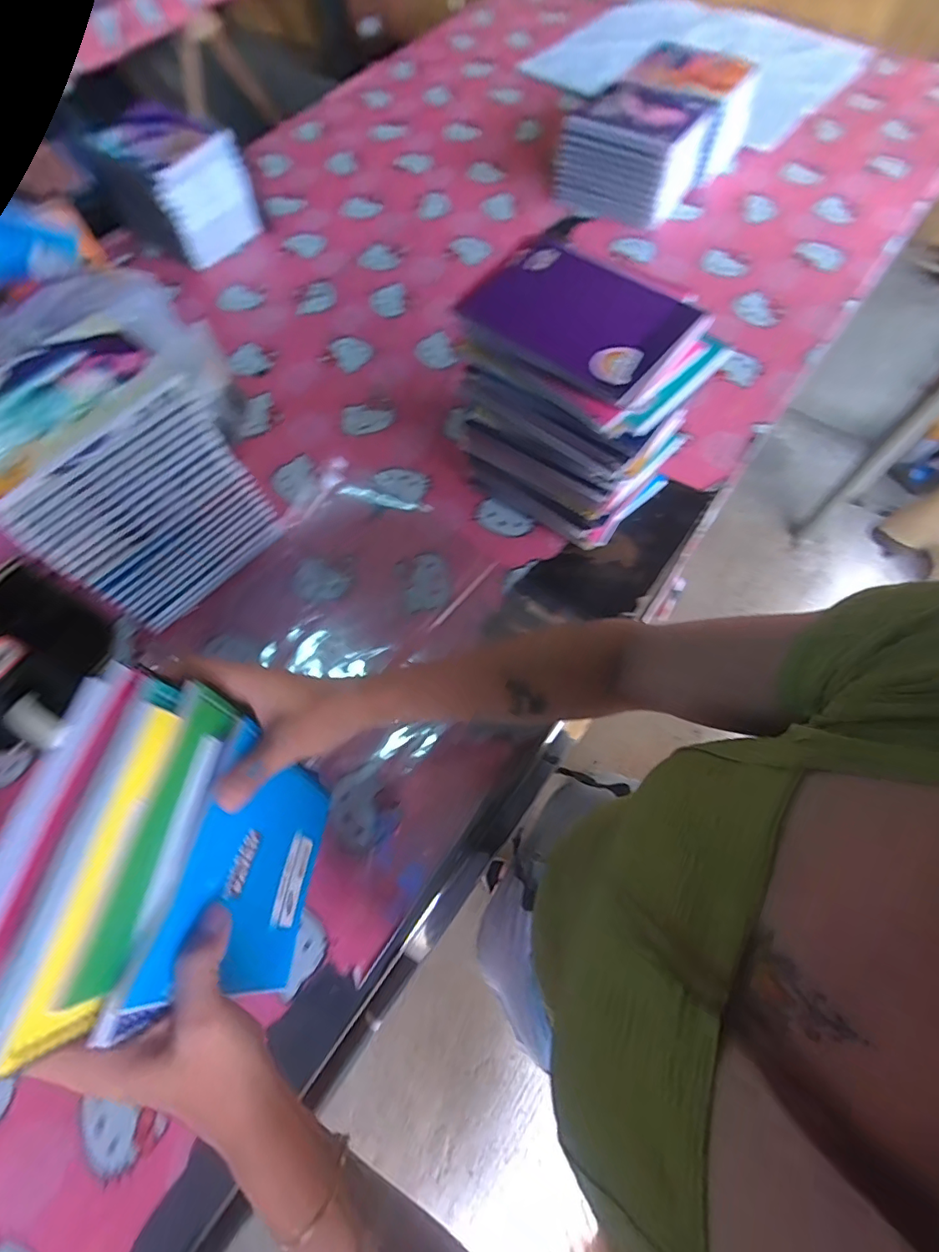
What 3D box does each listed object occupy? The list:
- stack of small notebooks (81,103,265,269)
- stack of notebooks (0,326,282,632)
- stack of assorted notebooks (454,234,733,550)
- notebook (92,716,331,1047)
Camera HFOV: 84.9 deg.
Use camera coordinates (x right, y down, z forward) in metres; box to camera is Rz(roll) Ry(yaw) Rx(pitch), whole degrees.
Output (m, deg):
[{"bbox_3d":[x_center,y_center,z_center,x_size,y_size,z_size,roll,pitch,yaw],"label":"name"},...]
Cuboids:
[{"bbox_3d":[-0.515,-0.764,0.900,0.220,0.151,0.180,35,72,17],"label":"stack of small notebooks"},{"bbox_3d":[-0.378,-0.156,0.581,0.202,0.238,0.161,-43,71,-15],"label":"stack of notebooks"},{"bbox_3d":[0.118,-0.252,0.607,0.246,0.241,0.170,33,72,16],"label":"stack of assorted notebooks"},{"bbox_3d":[-0.145,0.168,0.355,0.015,0.188,0.152,5,61,9],"label":"notebook"}]

